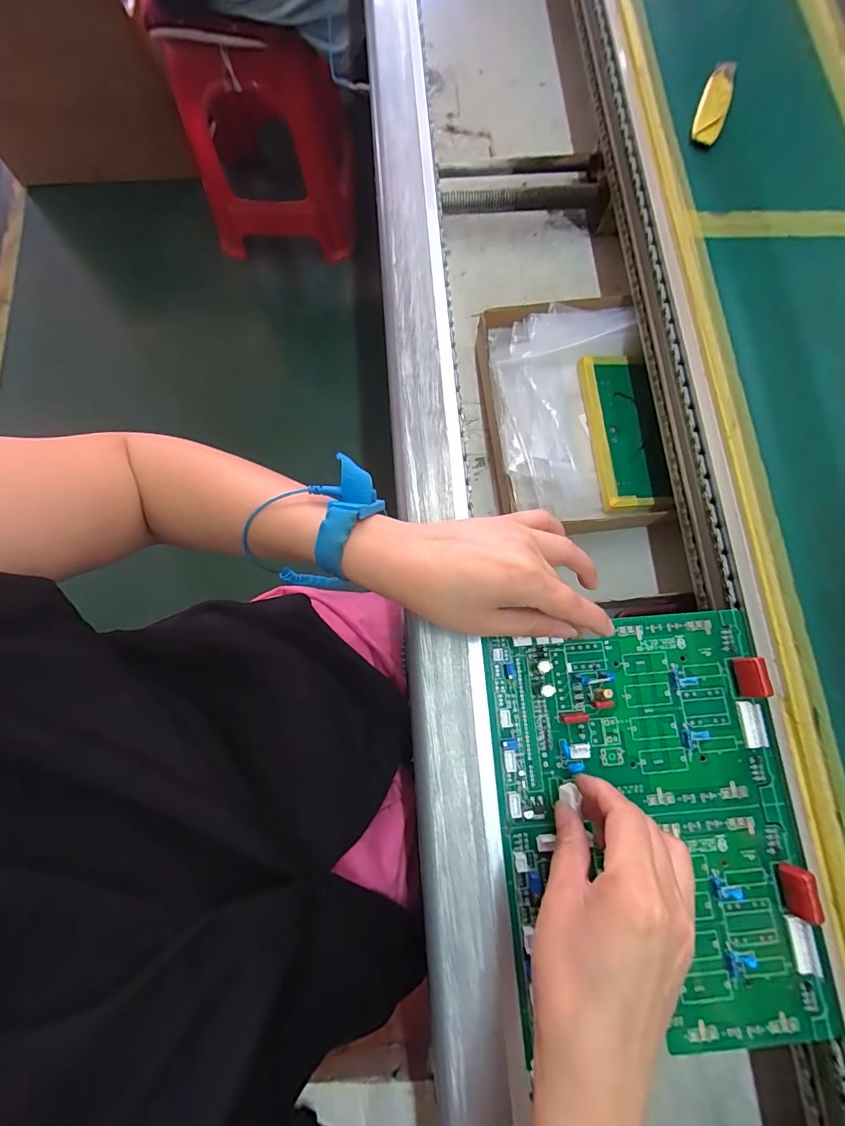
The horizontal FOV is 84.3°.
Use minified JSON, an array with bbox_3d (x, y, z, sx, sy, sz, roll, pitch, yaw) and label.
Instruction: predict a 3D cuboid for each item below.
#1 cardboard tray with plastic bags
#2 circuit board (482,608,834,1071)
[{"bbox_3d":[0.139,-0.133,0.434,0.153,0.039,0.214,-5,78,-2],"label":"cardboard tray with plastic bags"},{"bbox_3d":[0.135,0.153,0.280,0.170,0.017,0.234,-4,78,-2],"label":"circuit board"}]

